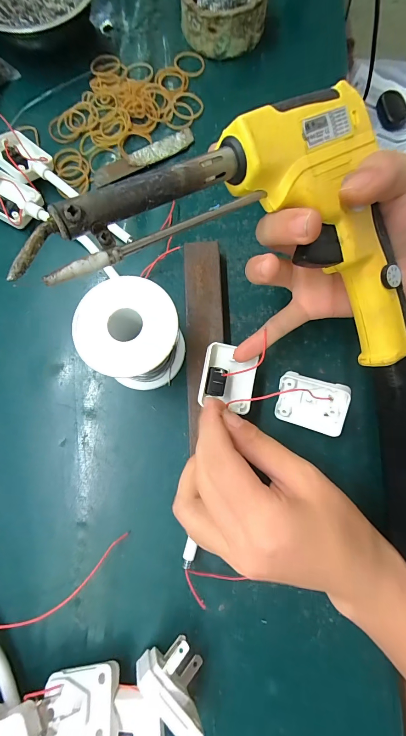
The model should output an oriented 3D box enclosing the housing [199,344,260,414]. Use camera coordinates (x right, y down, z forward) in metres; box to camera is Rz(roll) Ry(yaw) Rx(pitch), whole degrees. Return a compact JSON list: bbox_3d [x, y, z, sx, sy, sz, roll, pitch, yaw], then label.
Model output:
[{"bbox_3d":[0.019,0.007,0.226,0.038,0.019,0.043,10,80,3],"label":"housing"}]

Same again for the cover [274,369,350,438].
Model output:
[{"bbox_3d":[0.078,0.025,0.225,0.047,0.009,0.039,14,117,22],"label":"cover"}]

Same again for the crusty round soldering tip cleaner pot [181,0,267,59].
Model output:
[{"bbox_3d":[0.019,-0.344,0.295,0.077,0.038,0.084,-6,79,0],"label":"crusty round soldering tip cleaner pot"}]

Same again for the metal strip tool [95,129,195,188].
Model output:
[{"bbox_3d":[-0.055,-0.197,0.290,0.100,0.005,0.020,-25,80,-4],"label":"metal strip tool"}]

